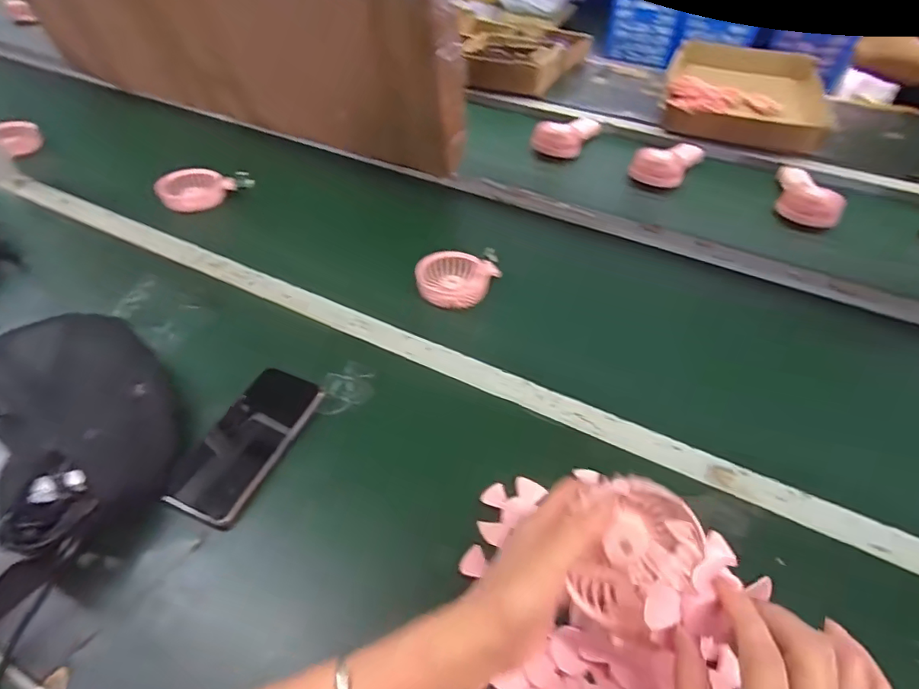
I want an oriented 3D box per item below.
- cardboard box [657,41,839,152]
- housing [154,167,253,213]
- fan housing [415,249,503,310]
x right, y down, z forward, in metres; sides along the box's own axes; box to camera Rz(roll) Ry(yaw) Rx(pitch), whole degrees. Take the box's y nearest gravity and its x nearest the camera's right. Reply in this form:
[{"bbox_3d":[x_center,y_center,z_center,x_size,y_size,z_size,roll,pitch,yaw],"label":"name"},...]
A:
[{"bbox_3d":[0.630,-0.561,1.157,0.331,0.068,0.524,17,47,15],"label":"cardboard box"},{"bbox_3d":[-0.407,-0.252,0.837,0.141,0.048,0.061,-19,49,-19],"label":"housing"},{"bbox_3d":[-0.002,-0.091,0.704,0.103,0.038,0.085,8,45,6],"label":"fan housing"}]

